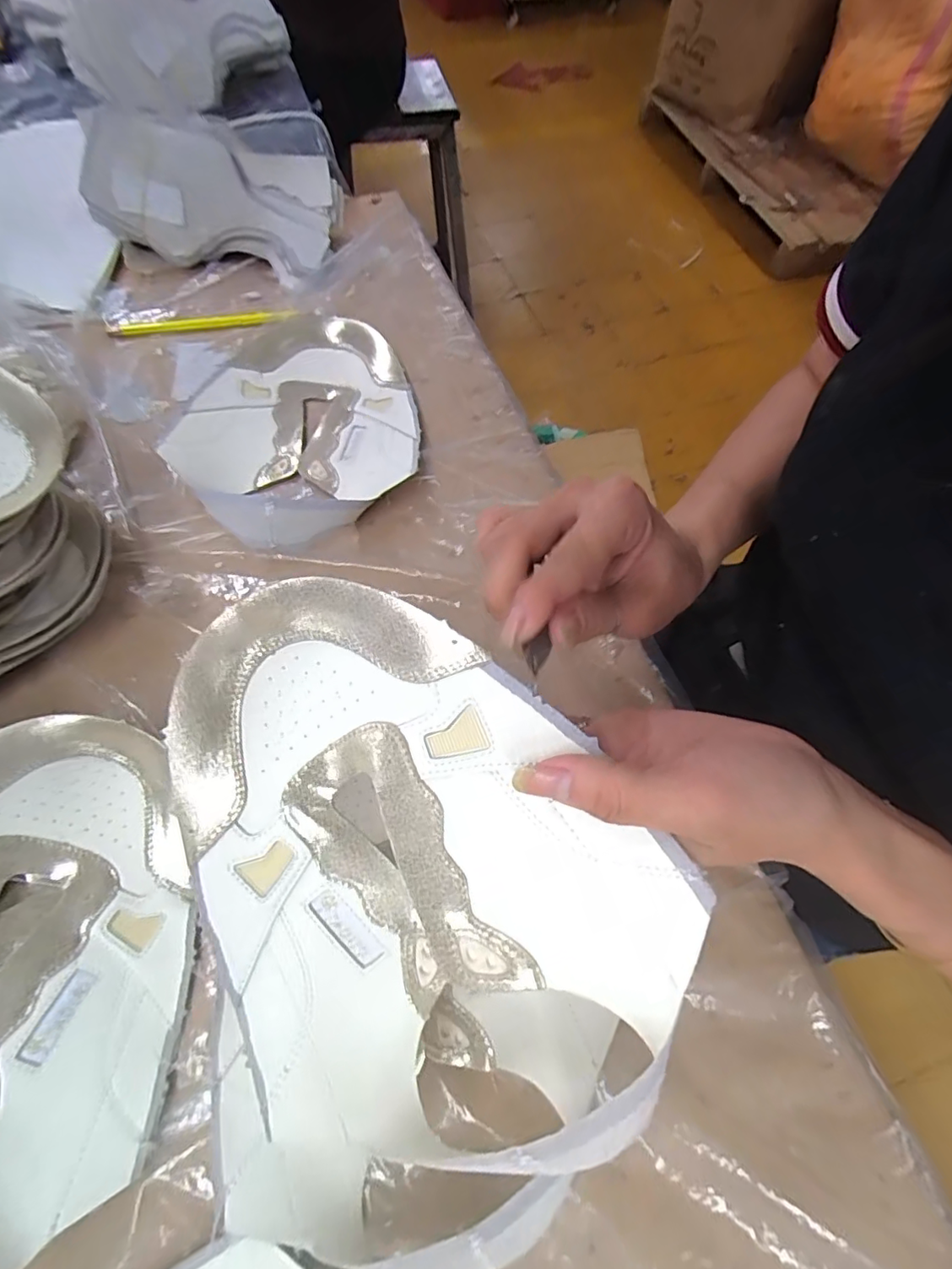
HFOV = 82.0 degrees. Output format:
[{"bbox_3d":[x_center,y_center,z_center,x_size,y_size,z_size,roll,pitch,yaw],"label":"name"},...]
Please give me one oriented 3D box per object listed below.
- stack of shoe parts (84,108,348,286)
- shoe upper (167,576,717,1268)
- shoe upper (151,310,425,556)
[{"bbox_3d":[-0.233,-0.390,0.482,0.203,0.080,0.099,4,64,-1],"label":"stack of shoe parts"},{"bbox_3d":[-0.023,0.091,0.204,0.166,0.097,0.213,-9,65,-7],"label":"shoe upper"},{"bbox_3d":[-0.126,-0.161,0.407,0.183,0.022,0.199,1,64,-2],"label":"shoe upper"}]

